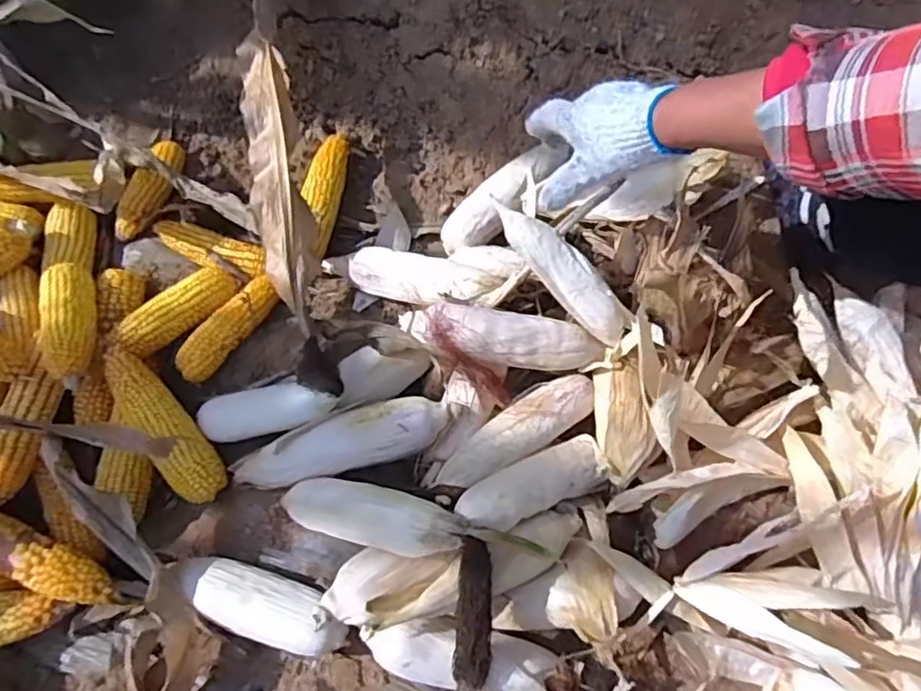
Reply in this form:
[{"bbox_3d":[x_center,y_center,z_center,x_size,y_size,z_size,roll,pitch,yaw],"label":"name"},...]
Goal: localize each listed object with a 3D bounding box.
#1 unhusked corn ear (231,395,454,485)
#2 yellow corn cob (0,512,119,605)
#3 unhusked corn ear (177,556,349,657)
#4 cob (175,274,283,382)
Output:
[{"bbox_3d":[-0.127,0.100,0.644,0.236,0.061,0.060,-13,71,-2],"label":"unhusked corn ear"},{"bbox_3d":[-0.425,0.210,0.618,0.192,0.037,0.049,20,73,8],"label":"yellow corn cob"},{"bbox_3d":[-0.200,0.255,0.611,0.187,0.059,0.062,15,72,7],"label":"unhusked corn ear"},{"bbox_3d":[-0.264,-0.020,0.709,0.038,0.033,0.138,36,76,13],"label":"cob"}]

